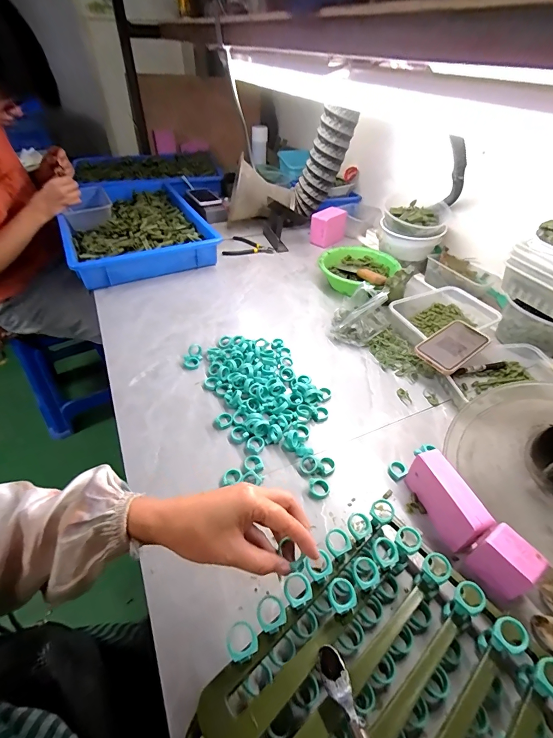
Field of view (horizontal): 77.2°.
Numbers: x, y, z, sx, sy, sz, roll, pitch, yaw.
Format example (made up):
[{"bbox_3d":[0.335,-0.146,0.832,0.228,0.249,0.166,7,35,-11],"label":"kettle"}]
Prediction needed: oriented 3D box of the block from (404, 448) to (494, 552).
[{"bbox_3d":[0.216,0.167,0.447,0.035,0.071,0.106,-11,45,-15],"label":"block"}]

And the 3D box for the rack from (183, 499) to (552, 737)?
[{"bbox_3d":[0.077,0.295,0.301,0.319,0.076,0.227,-28,51,-29],"label":"rack"}]

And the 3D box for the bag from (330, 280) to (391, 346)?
[{"bbox_3d":[0.178,-0.113,0.722,0.109,0.117,0.084,12,44,9],"label":"bag"}]

